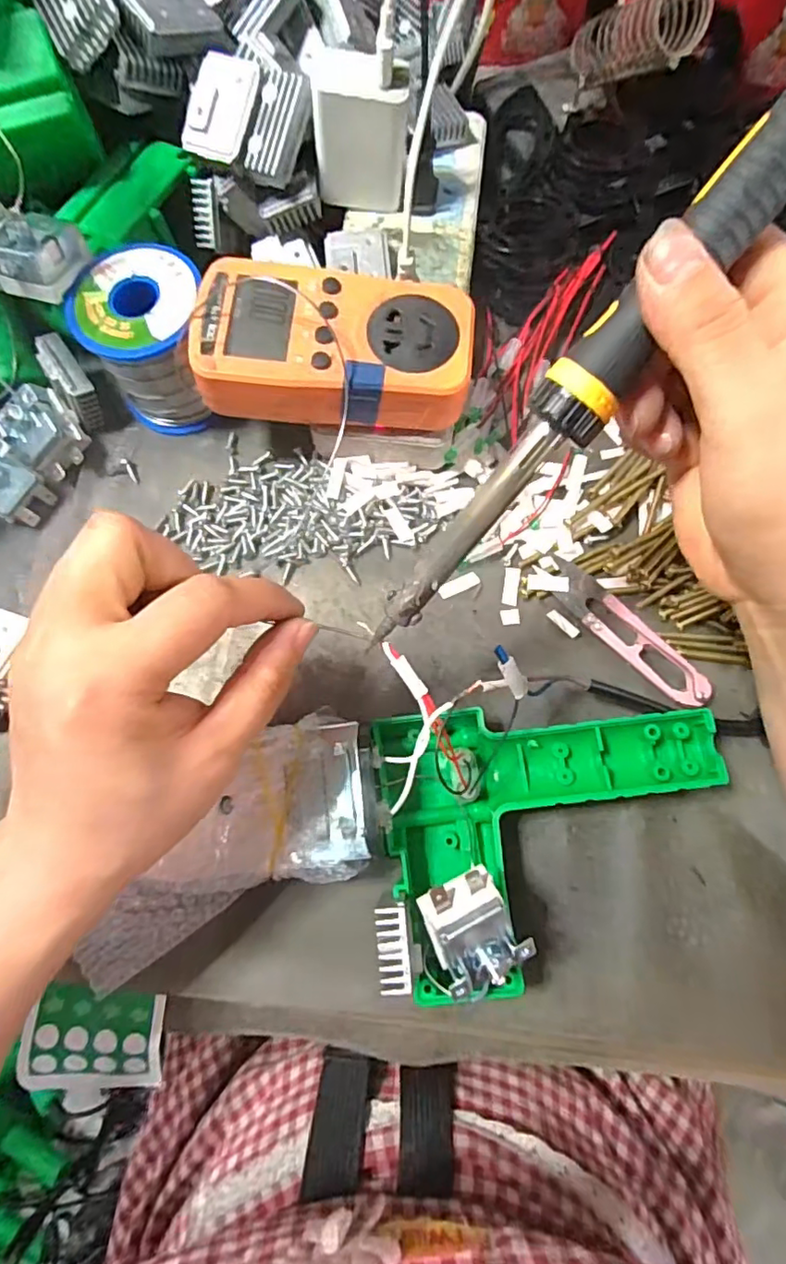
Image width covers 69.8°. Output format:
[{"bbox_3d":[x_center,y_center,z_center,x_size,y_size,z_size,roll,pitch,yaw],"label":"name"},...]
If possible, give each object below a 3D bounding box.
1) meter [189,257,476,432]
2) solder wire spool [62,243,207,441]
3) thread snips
[{"bbox_3d":[-0.026,-0.134,0.268,0.125,0.030,0.069,7,77,2],"label":"meter"},{"bbox_3d":[-0.125,-0.153,0.301,0.064,0.062,0.069,-24,77,-5],"label":"solder wire spool"},{"bbox_3d":[0.119,0.001,0.285,0.097,0.007,0.021,42,80,10],"label":"thread snips"}]

